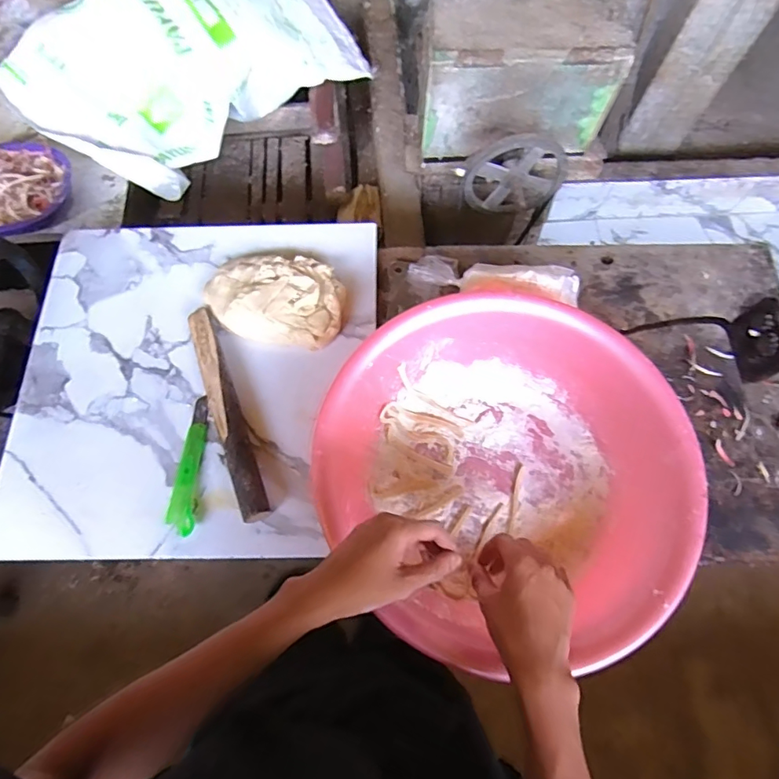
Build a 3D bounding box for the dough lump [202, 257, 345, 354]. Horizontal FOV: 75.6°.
[{"bbox_3d":[-0.162,-0.129,0.696,0.190,0.040,0.132,5,69,0],"label":"dough lump"}]

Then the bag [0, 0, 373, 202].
[{"bbox_3d":[-0.425,-0.712,1.050,0.670,0.217,0.384,-37,74,-15],"label":"bag"}]

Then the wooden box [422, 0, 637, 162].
[{"bbox_3d":[0.239,-0.583,0.954,0.347,0.233,0.130,-4,69,-3],"label":"wooden box"}]

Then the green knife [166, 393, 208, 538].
[{"bbox_3d":[-0.253,0.093,0.638,0.031,0.013,0.174,1,69,-1],"label":"green knife"}]

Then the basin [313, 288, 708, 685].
[{"bbox_3d":[0.129,0.085,0.603,0.401,0.114,0.369,1,69,-2],"label":"basin"}]

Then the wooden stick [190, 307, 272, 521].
[{"bbox_3d":[-0.213,0.021,0.647,0.038,0.026,0.298,-19,70,-9],"label":"wooden stick"}]

